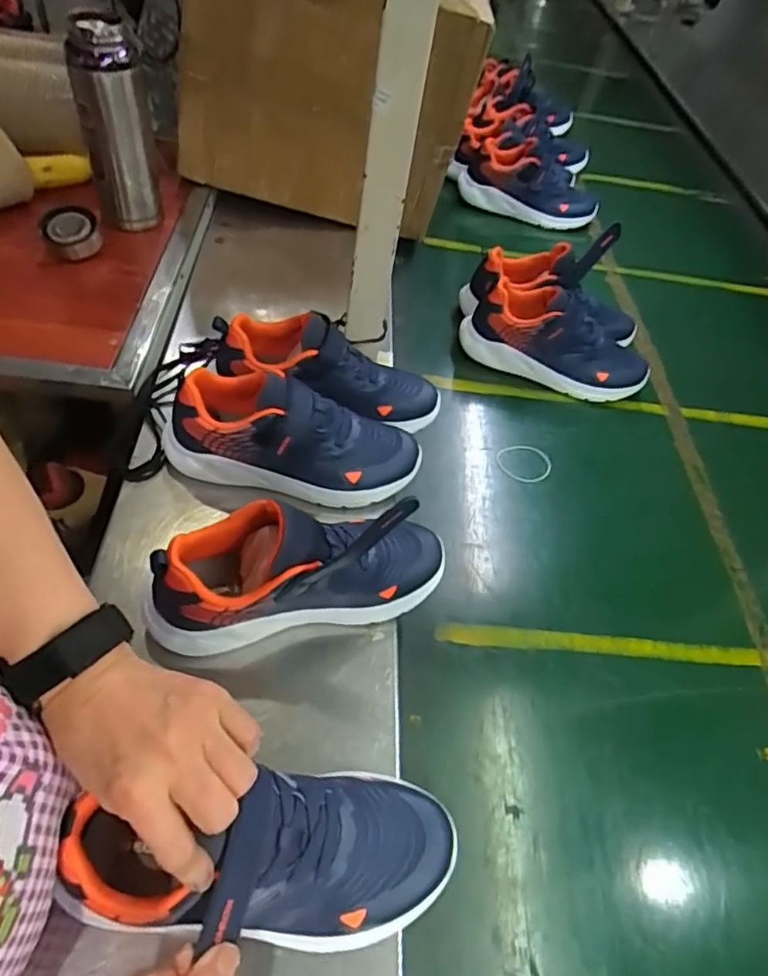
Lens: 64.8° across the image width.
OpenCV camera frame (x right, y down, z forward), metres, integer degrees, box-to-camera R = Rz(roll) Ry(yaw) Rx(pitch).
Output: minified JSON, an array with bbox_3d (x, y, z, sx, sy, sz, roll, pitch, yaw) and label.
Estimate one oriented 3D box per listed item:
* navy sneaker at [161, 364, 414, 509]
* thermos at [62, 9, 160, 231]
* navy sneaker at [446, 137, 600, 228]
[{"bbox_3d":[-0.086,-0.052,0.581,0.236,0.099,0.075,7,49,0],"label":"navy sneaker"},{"bbox_3d":[-0.323,-0.428,0.736,0.079,0.216,0.063,-15,52,-18],"label":"thermos"},{"bbox_3d":[0.251,-0.532,1.046,0.259,0.110,0.115,13,48,-11],"label":"navy sneaker"}]

